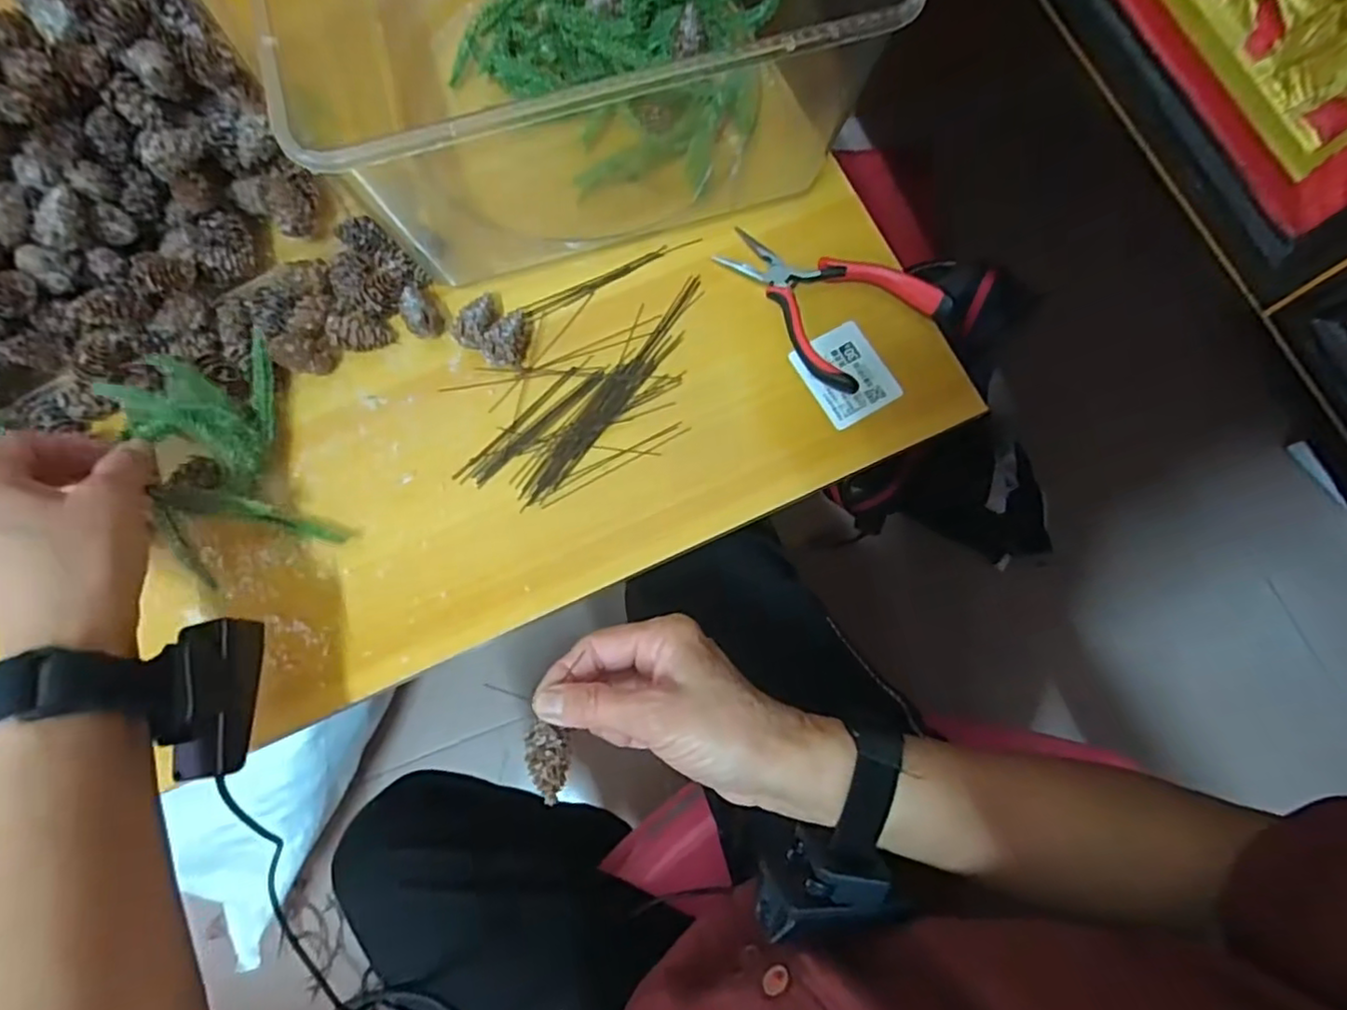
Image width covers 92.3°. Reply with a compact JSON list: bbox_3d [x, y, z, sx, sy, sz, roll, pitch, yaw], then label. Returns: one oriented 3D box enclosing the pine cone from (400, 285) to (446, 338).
[{"bbox_3d":[-0.158,-0.121,0.406,0.022,0.023,0.034,-30,79,-7],"label":"pine cone"}]

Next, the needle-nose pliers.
[{"bbox_3d":[0.095,-0.139,0.408,0.086,0.022,0.126,-41,80,-9],"label":"needle-nose pliers"}]

